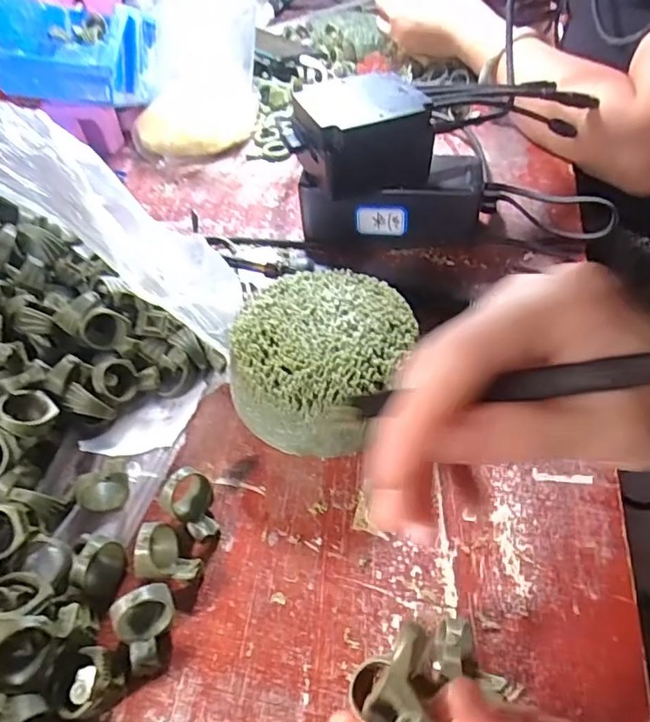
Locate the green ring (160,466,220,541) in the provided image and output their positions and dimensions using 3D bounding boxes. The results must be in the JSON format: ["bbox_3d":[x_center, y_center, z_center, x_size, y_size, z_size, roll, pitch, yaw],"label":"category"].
[{"bbox_3d":[-0.062,0.070,0.261,0.028,0.025,0.022,30,57,28],"label":"green ring"}]

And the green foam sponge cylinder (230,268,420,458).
[{"bbox_3d":[-0.001,-0.001,0.303,0.093,0.048,0.099,4,48,9],"label":"green foam sponge cylinder"}]

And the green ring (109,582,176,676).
[{"bbox_3d":[-0.073,0.111,0.222,0.024,0.026,0.024,-24,50,-16],"label":"green ring"}]

